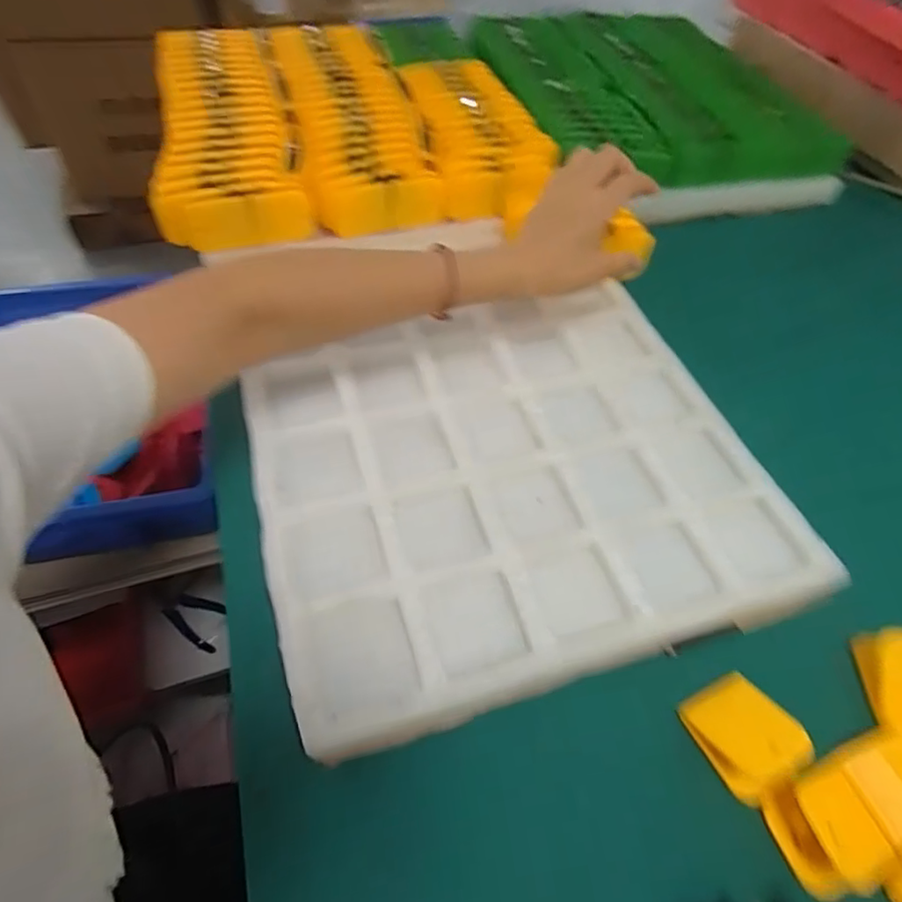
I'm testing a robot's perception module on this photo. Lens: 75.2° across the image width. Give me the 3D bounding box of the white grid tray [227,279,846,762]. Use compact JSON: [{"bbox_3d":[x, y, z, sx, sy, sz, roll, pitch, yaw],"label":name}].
[{"bbox_3d":[0.044,0.007,0.427,0.350,0.028,0.307,-12,53,-14],"label":"white grid tray"}]

